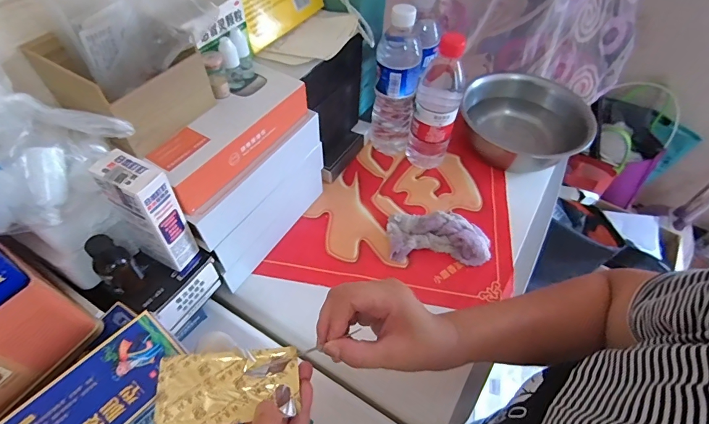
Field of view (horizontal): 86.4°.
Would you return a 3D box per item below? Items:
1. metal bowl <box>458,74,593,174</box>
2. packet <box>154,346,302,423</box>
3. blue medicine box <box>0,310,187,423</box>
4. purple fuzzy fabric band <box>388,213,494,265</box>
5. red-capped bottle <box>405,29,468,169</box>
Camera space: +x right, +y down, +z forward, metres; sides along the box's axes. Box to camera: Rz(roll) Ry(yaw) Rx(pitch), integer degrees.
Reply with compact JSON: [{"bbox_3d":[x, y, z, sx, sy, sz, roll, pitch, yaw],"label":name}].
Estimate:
[{"bbox_3d":[0.275,-0.139,0.630,0.198,0.077,0.194,20,56,13],"label":"metal bowl"},{"bbox_3d":[-0.092,0.129,0.283,0.099,0.009,0.050,-1,52,-24],"label":"packet"},{"bbox_3d":[-0.200,0.147,0.273,0.060,0.018,0.151,45,60,3],"label":"blue medicine box"},{"bbox_3d":[0.118,0.032,0.524,0.138,0.030,0.073,3,54,1],"label":"purple fuzzy fabric band"},{"bbox_3d":[0.120,-0.154,0.553,0.064,0.210,0.064,12,54,8],"label":"red-capped bottle"}]

